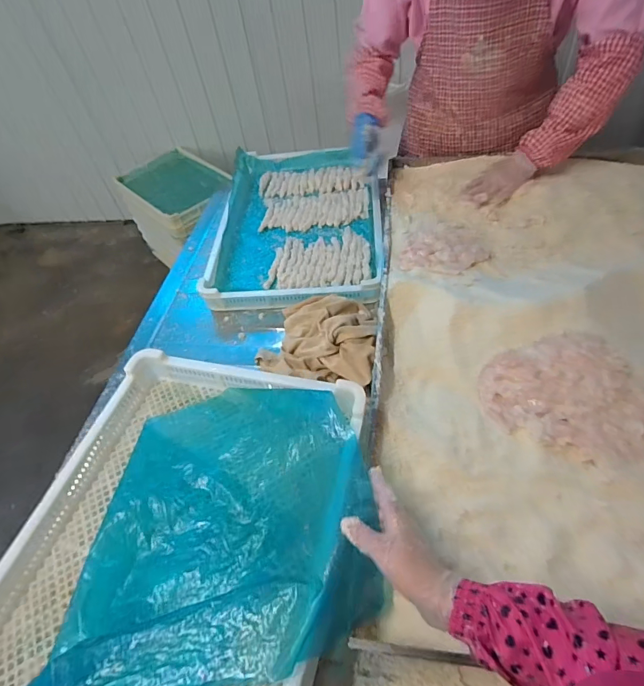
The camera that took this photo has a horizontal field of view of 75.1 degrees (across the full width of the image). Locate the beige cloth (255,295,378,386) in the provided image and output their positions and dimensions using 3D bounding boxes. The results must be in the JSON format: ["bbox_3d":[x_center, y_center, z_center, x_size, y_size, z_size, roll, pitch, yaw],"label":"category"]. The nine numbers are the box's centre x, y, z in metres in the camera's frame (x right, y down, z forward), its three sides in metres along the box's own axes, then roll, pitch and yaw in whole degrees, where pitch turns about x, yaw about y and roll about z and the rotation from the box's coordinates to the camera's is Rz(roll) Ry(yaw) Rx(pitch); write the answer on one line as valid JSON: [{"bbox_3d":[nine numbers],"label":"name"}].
[{"bbox_3d":[-0.001,-0.017,0.775,0.216,0.065,0.207,9,54,15],"label":"beige cloth"}]

